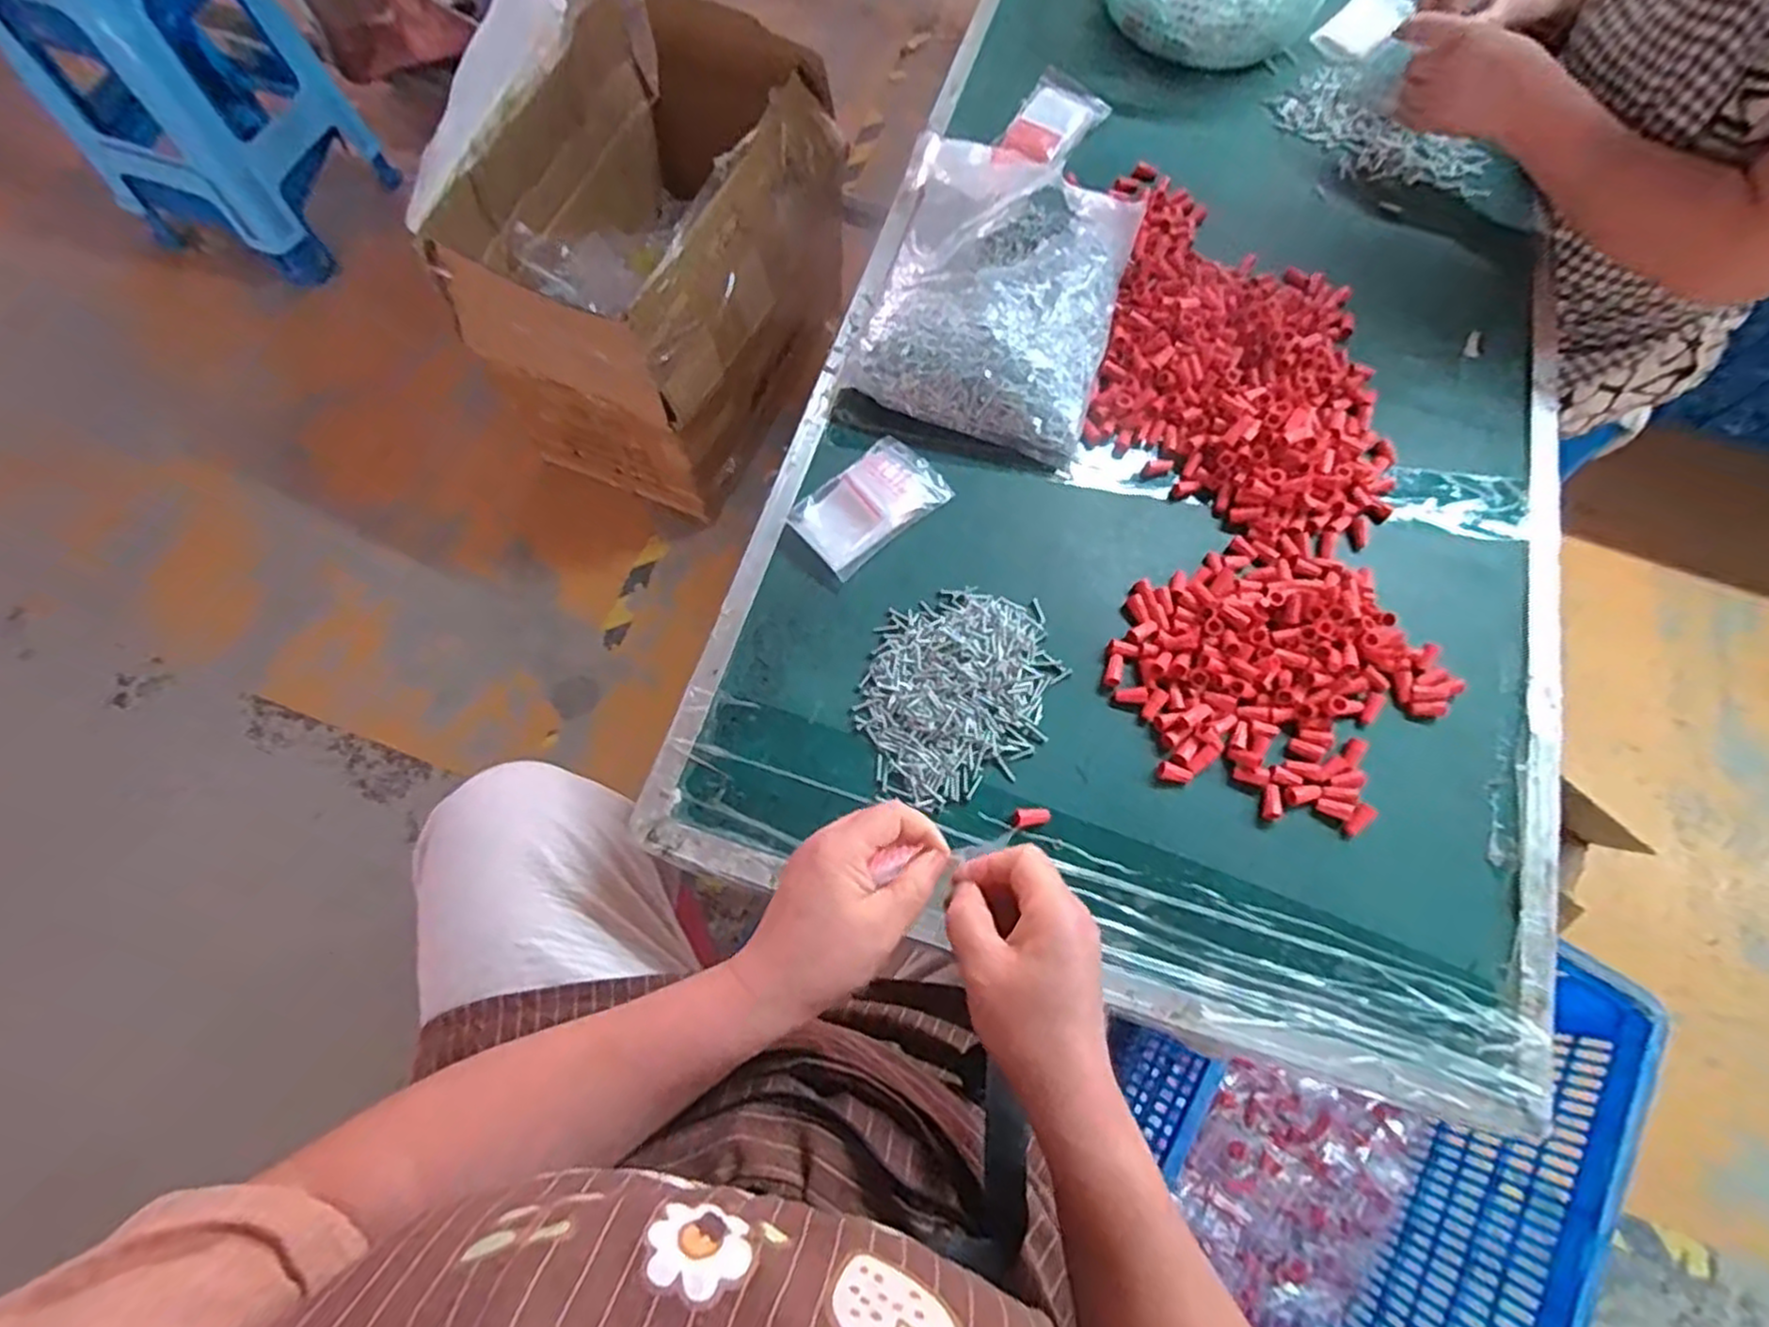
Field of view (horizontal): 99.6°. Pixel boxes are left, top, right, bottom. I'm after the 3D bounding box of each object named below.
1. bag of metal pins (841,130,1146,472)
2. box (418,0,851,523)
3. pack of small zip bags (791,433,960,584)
[{"bbox_3d":[0.099,-0.341,0.629,0.206,0.066,0.314,17,72,4],"label":"bag of metal pins"},{"bbox_3d":[-0.366,-0.702,1.249,0.437,0.431,0.688,19,72,5],"label":"box"},{"bbox_3d":[-0.010,-0.126,0.587,0.115,0.007,0.072,-39,77,-13],"label":"pack of small zip bags"}]

